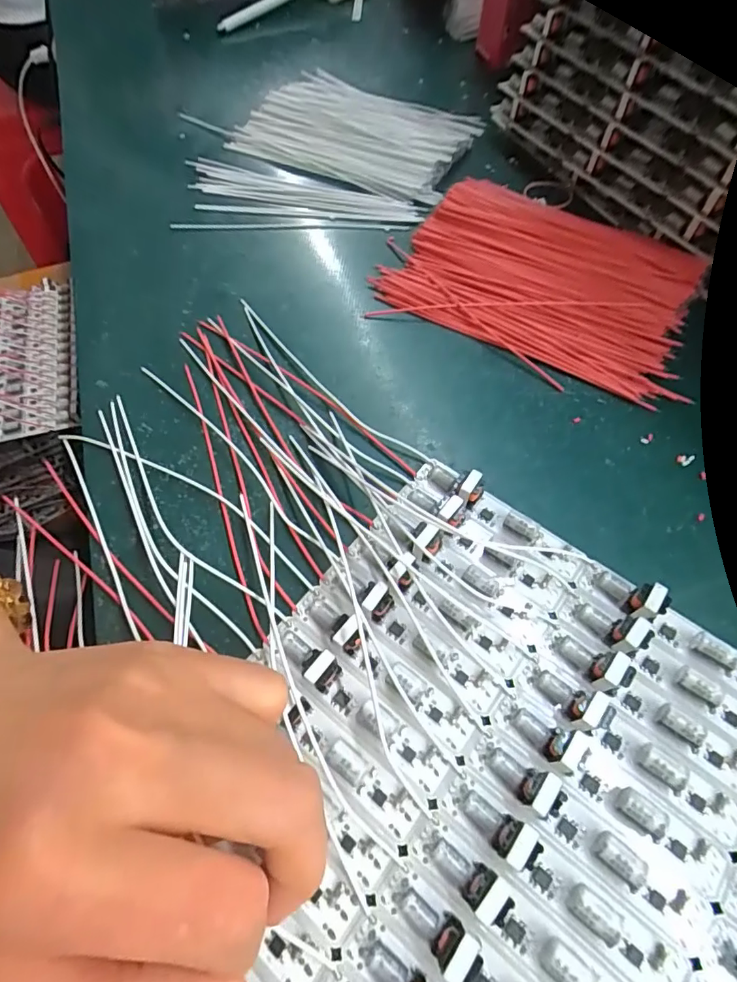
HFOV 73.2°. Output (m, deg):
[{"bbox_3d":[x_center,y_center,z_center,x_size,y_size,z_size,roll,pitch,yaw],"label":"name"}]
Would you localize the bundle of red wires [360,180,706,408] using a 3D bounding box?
[{"bbox_3d":[0.093,-0.119,0.268,0.153,0.014,0.122,26,65,15],"label":"bundle of red wires"}]

